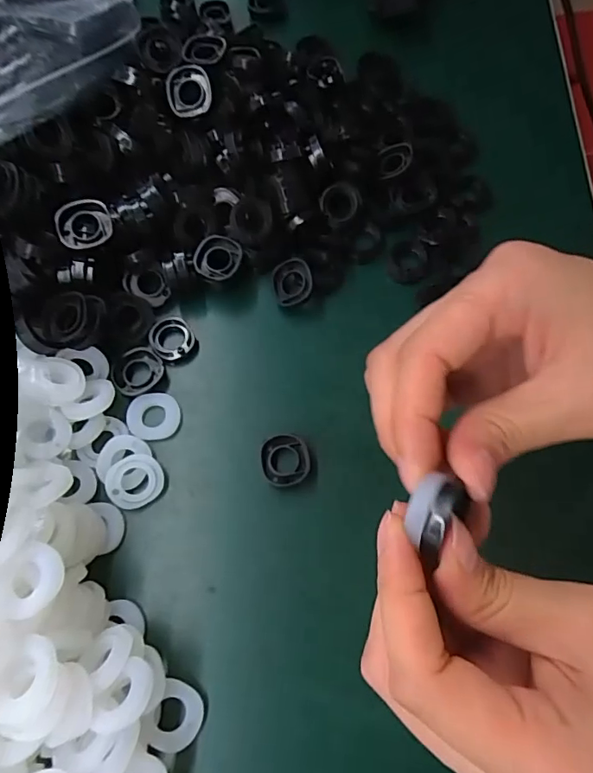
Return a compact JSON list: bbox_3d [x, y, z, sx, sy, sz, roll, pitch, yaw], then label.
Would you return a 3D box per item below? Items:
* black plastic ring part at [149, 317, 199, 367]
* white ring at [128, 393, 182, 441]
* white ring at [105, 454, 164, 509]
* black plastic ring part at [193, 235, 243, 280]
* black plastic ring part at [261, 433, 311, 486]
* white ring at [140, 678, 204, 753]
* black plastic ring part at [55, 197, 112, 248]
[{"bbox_3d":[-0.068,-0.026,0.281,0.027,0.010,0.025,0,68,0],"label":"black plastic ring part"},{"bbox_3d":[-0.075,0.016,0.267,0.027,0.006,0.024,1,68,1],"label":"white ring"},{"bbox_3d":[-0.080,0.046,0.250,0.028,0.005,0.024,-26,91,-17],"label":"white ring"},{"bbox_3d":[-0.043,-0.071,0.281,0.026,0.007,0.024,0,68,0],"label":"black plastic ring part"},{"bbox_3d":[-0.005,0.038,0.257,0.024,0.011,0.026,-6,68,-2],"label":"black plastic ring part"},{"bbox_3d":[-0.052,0.141,0.216,0.022,0.004,0.025,32,58,4],"label":"white ring"},{"bbox_3d":[-0.106,-0.081,0.254,0.025,0.006,0.025,-8,83,-12],"label":"black plastic ring part"}]

